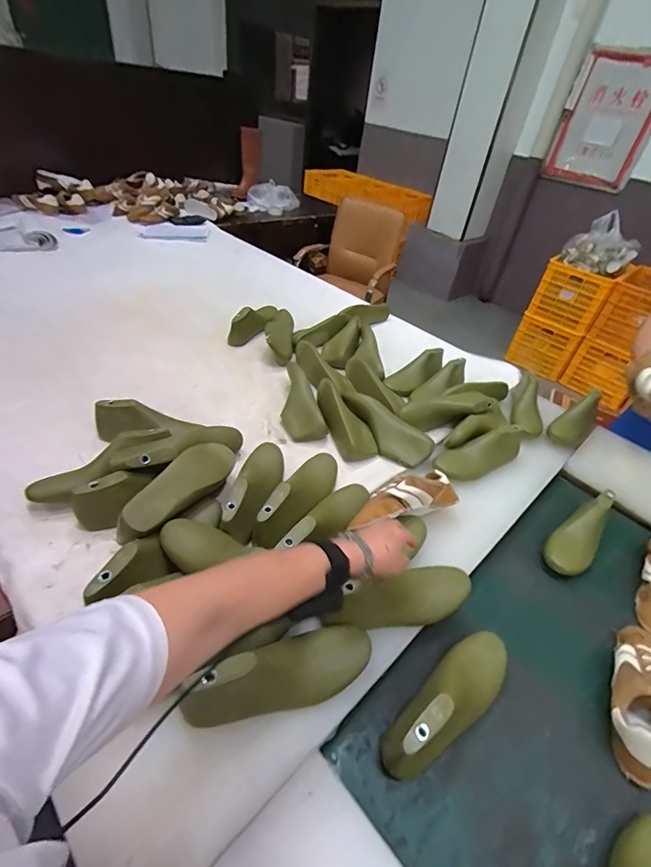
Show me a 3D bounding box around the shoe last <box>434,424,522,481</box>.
[{"bbox_3d":[0.359,0.046,0.918,0.235,0.075,0.070,-20,46,-10],"label":"shoe last"}]

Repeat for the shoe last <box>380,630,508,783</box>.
[{"bbox_3d":[0.178,0.369,0.561,0.247,0.091,0.077,-24,50,-32],"label":"shoe last"}]

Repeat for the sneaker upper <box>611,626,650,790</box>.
[{"bbox_3d":[0.488,0.381,0.606,0.087,0.072,0.249,27,44,21],"label":"sneaker upper"}]

